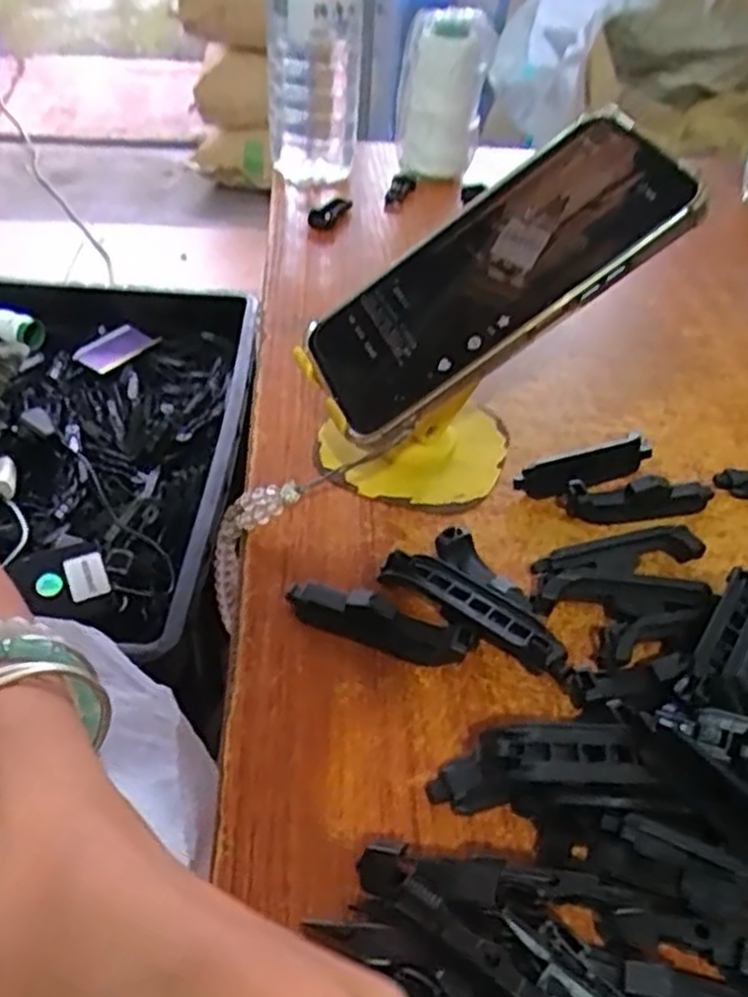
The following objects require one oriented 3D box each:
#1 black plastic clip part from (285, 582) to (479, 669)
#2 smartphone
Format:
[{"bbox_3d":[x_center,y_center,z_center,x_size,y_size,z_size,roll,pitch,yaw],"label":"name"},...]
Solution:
[{"bbox_3d":[0.002,0.048,0.305,0.074,0.015,0.016,17,45,14],"label":"black plastic clip part"},{"bbox_3d":[0.047,-0.096,0.332,0.165,0.010,0.089,-34,48,8],"label":"smartphone"}]

